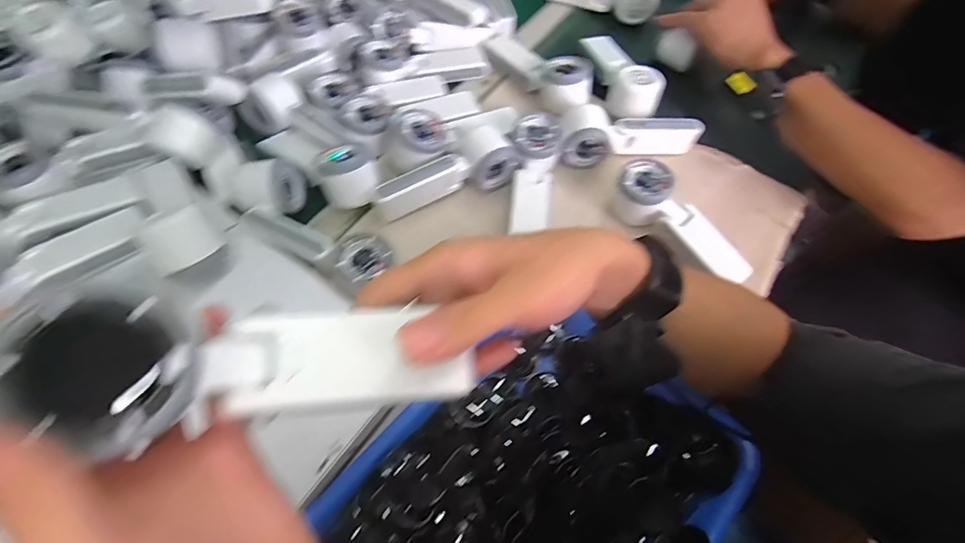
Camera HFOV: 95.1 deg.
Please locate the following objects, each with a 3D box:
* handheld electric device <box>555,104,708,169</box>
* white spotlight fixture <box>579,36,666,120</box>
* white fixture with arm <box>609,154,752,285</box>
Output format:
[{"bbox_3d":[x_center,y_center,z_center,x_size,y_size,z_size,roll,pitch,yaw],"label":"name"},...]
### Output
[{"bbox_3d":[0.173,-0.167,0.540,0.175,0.061,0.054,-7,61,-4],"label":"handheld electric device"},{"bbox_3d":[0.182,-0.269,0.582,0.051,0.046,0.159,-13,62,-8],"label":"white spotlight fixture"},{"bbox_3d":[0.215,-0.052,0.473,0.164,0.052,0.063,36,67,18],"label":"white fixture with arm"}]

